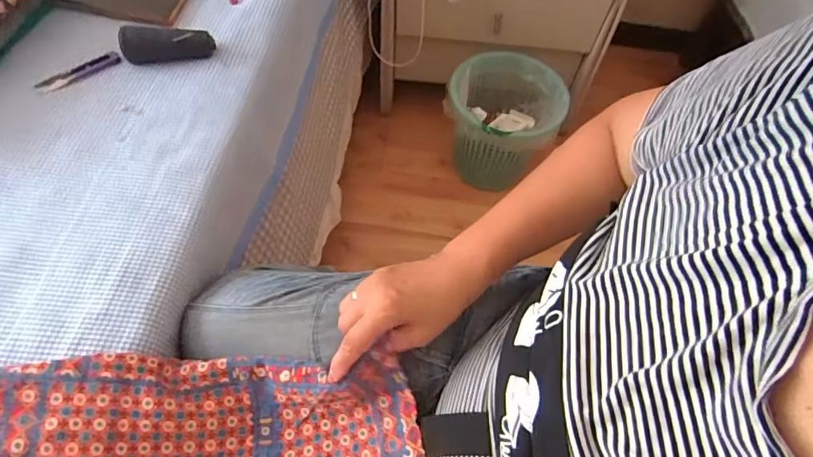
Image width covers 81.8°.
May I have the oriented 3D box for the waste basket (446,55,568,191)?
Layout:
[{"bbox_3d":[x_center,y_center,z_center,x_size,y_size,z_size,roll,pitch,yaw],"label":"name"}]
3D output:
[{"bbox_3d":[0.213,-0.227,1.088,0.222,0.274,0.221,20,60,8],"label":"waste basket"}]

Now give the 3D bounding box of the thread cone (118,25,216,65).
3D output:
[{"bbox_3d":[-0.304,-0.235,0.597,0.109,0.033,0.032,-8,60,-9],"label":"thread cone"}]

